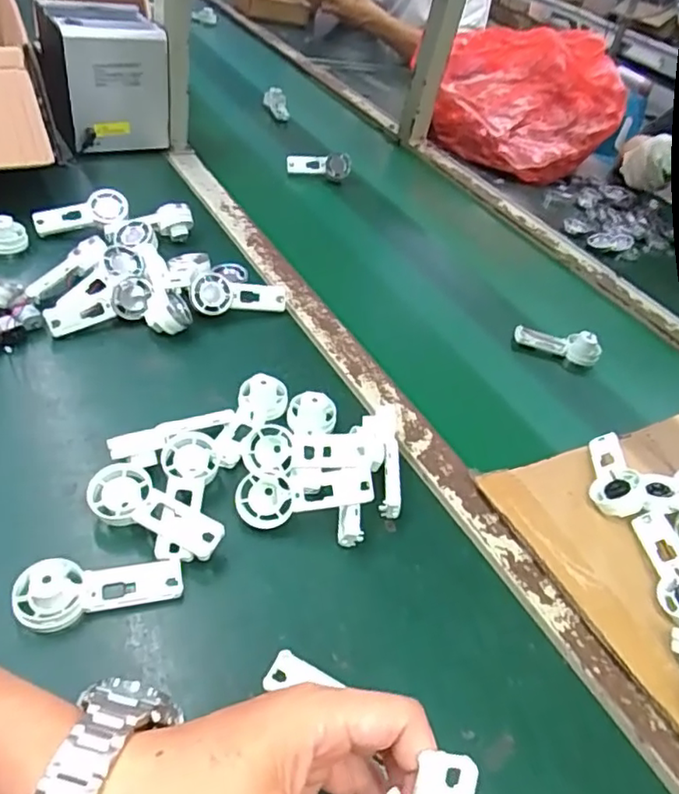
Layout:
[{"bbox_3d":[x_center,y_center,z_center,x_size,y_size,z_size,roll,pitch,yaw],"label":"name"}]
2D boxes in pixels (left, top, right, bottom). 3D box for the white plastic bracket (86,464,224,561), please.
[{"bbox_3d":[-0.123,0.079,0.396,0.093,0.020,0.038,30,44,16],"label":"white plastic bracket"}]

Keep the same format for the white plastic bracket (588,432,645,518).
[{"bbox_3d":[0.223,0.059,0.499,0.036,0.022,0.085,11,42,-5],"label":"white plastic bracket"}]

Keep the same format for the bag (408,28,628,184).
[{"bbox_3d":[0.317,-0.530,1.068,0.293,0.170,0.247,36,46,22],"label":"bag"}]

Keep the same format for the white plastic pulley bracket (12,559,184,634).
[{"bbox_3d":[-0.144,0.115,0.364,0.093,0.019,0.037,-1,45,-25],"label":"white plastic pulley bracket"}]

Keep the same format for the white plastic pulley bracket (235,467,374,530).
[{"bbox_3d":[-0.024,0.064,0.422,0.092,0.023,0.038,-10,46,4],"label":"white plastic pulley bracket"}]

